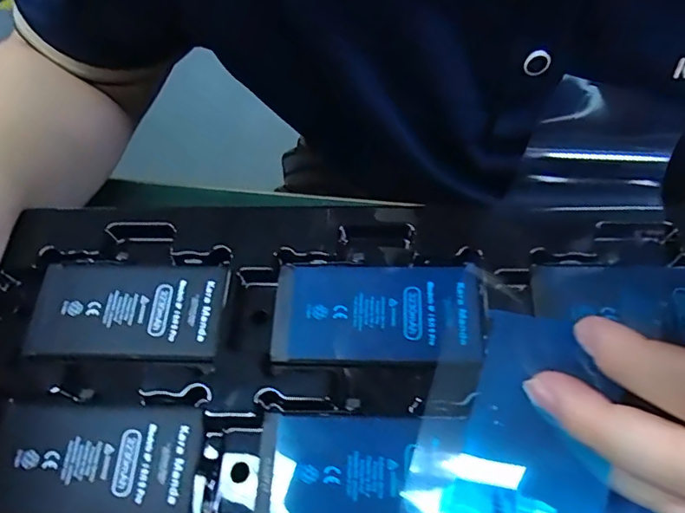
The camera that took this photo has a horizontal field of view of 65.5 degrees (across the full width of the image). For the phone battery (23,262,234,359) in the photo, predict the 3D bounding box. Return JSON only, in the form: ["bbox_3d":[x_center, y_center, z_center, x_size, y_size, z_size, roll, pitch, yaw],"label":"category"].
[{"bbox_3d":[-0.095,0.022,0.233,0.084,0.004,0.044,1,65,6],"label":"phone battery"}]

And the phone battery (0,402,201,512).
[{"bbox_3d":[-0.099,0.080,0.206,0.085,0.005,0.040,1,66,5],"label":"phone battery"}]

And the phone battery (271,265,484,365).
[{"bbox_3d":[0.014,0.023,0.225,0.086,0.005,0.042,0,65,6],"label":"phone battery"}]

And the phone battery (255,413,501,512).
[{"bbox_3d":[0.013,0.080,0.194,0.086,0.005,0.042,1,65,7],"label":"phone battery"}]

